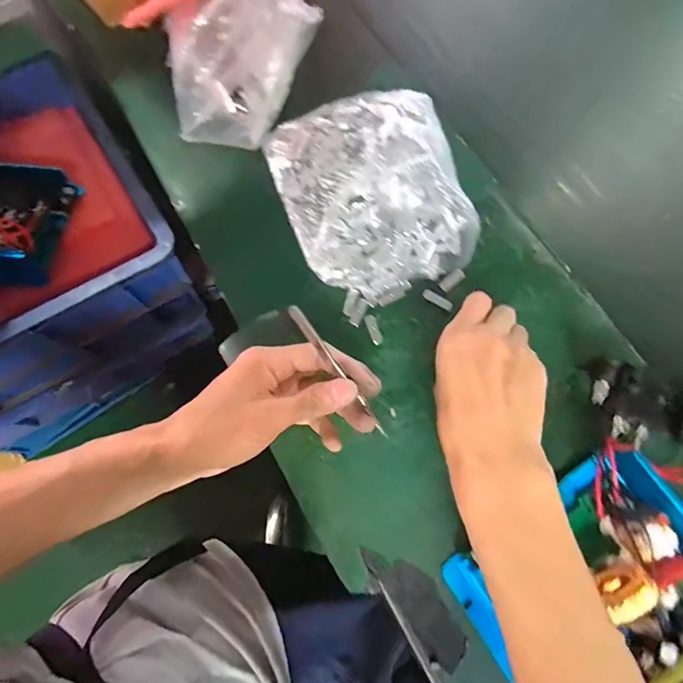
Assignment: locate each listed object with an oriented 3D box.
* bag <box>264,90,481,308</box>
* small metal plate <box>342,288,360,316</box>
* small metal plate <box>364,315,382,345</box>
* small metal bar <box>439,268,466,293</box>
[{"bbox_3d":[0.033,-0.140,0.392,0.160,0.042,0.190,-23,74,-7],"label":"bag"},{"bbox_3d":[0.009,-0.035,0.377,0.010,0.004,0.025,20,73,6],"label":"small metal plate"},{"bbox_3d":[0.029,-0.010,0.375,0.009,0.005,0.027,-18,73,-6],"label":"small metal plate"},{"bbox_3d":[0.100,-0.055,0.383,0.024,0.004,0.012,-38,76,-11],"label":"small metal bar"}]

